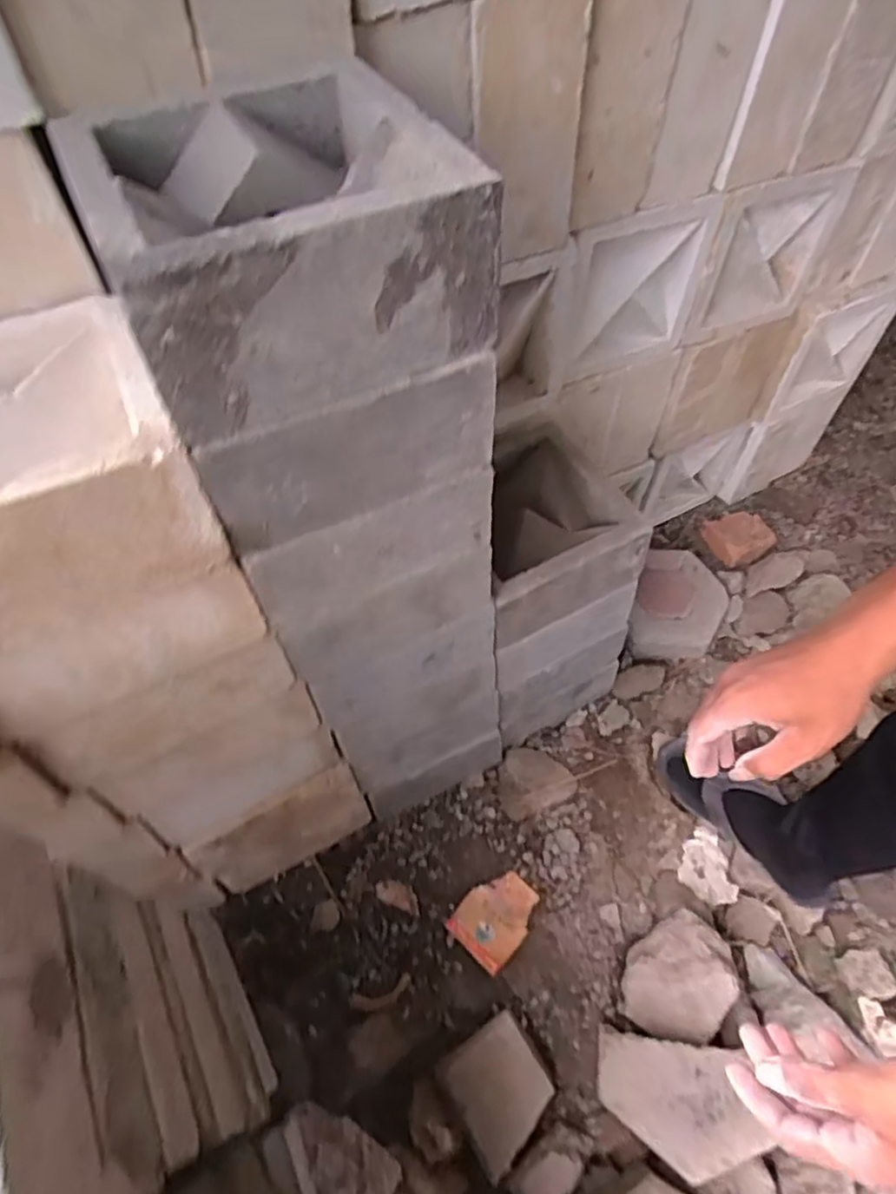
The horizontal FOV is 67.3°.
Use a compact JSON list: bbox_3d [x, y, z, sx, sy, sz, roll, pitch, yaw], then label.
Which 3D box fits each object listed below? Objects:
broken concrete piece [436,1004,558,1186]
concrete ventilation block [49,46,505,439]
[{"bbox_3d":[0.060,0.550,0.755,0.111,0.051,0.116,-30,59,-19],"label":"broken concrete piece"},{"bbox_3d":[-0.101,-0.212,0.405,0.193,0.105,0.189,-24,59,-15],"label":"concrete ventilation block"}]

